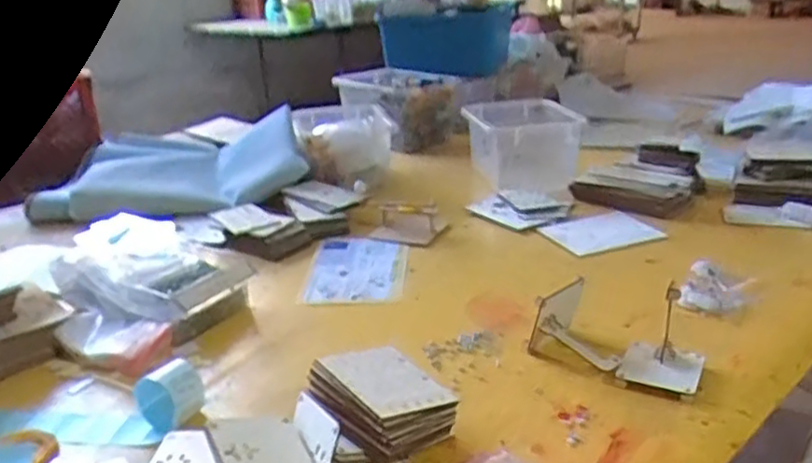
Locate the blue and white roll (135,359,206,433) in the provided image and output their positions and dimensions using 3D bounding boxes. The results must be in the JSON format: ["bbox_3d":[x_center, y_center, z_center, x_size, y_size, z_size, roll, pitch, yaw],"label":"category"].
[{"bbox_3d":[-0.218,0.154,0.657,0.050,0.047,0.050,8,24,25],"label":"blue and white roll"}]

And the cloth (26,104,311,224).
[{"bbox_3d":[-0.448,-0.119,1.328,0.480,0.073,0.321,-15,33,-11],"label":"cloth"}]

